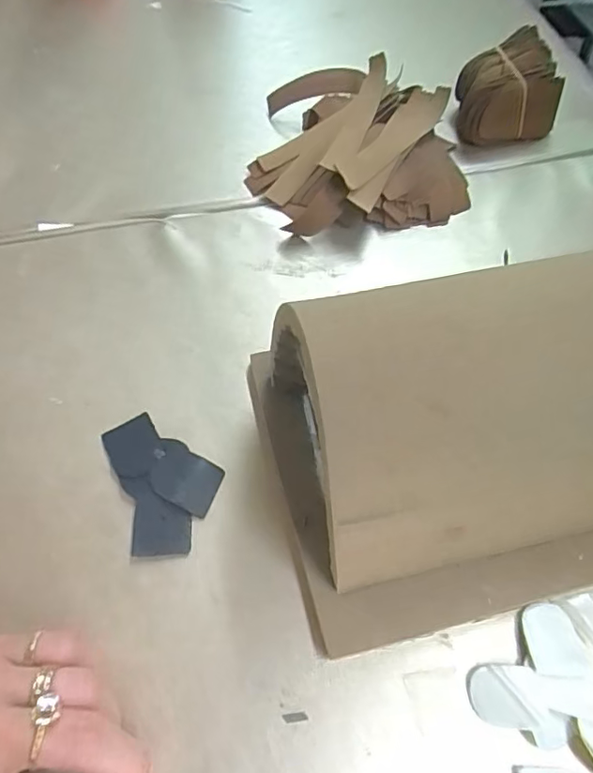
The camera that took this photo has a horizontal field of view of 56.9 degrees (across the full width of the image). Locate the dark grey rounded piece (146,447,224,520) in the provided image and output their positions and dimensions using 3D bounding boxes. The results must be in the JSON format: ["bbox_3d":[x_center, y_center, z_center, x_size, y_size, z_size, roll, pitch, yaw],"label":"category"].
[{"bbox_3d":[-0.058,0.047,0.277,0.036,0.005,0.027,24,62,13],"label":"dark grey rounded piece"}]

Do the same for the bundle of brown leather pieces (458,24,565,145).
[{"bbox_3d":[0.159,-0.222,0.412,0.069,0.056,0.049,-9,60,-5],"label":"bundle of brown leather pieces"}]

